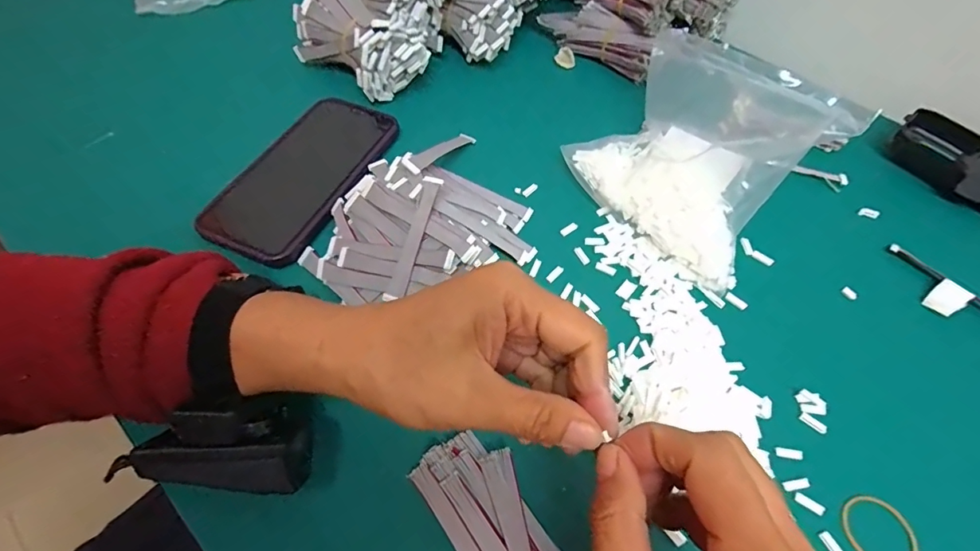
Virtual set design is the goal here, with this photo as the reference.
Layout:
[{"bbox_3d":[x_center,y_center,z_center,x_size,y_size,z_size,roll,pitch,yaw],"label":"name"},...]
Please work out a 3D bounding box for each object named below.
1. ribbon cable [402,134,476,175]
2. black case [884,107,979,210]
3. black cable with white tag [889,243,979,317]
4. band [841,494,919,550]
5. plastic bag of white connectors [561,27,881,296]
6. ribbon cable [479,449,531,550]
[{"bbox_3d":[-0.037,-0.095,0.356,0.014,0.008,0.082,29,40,15],"label":"ribbon cable"},{"bbox_3d":[0.380,-0.087,0.374,0.059,0.024,0.108,-31,64,-20],"label":"black case"},{"bbox_3d":[0.312,0.015,0.316,0.029,0.007,0.089,-36,66,-22],"label":"black cable with white tag"},{"bbox_3d":[0.202,0.134,0.242,0.035,0.004,0.035,1,58,-2],"label":"band"},{"bbox_3d":[0.151,-0.095,0.339,0.158,0.078,0.151,38,64,20],"label":"plastic bag of white connectors"},{"bbox_3d":[0.014,0.129,0.222,0.015,0.004,0.088,-12,59,-10],"label":"ribbon cable"}]

